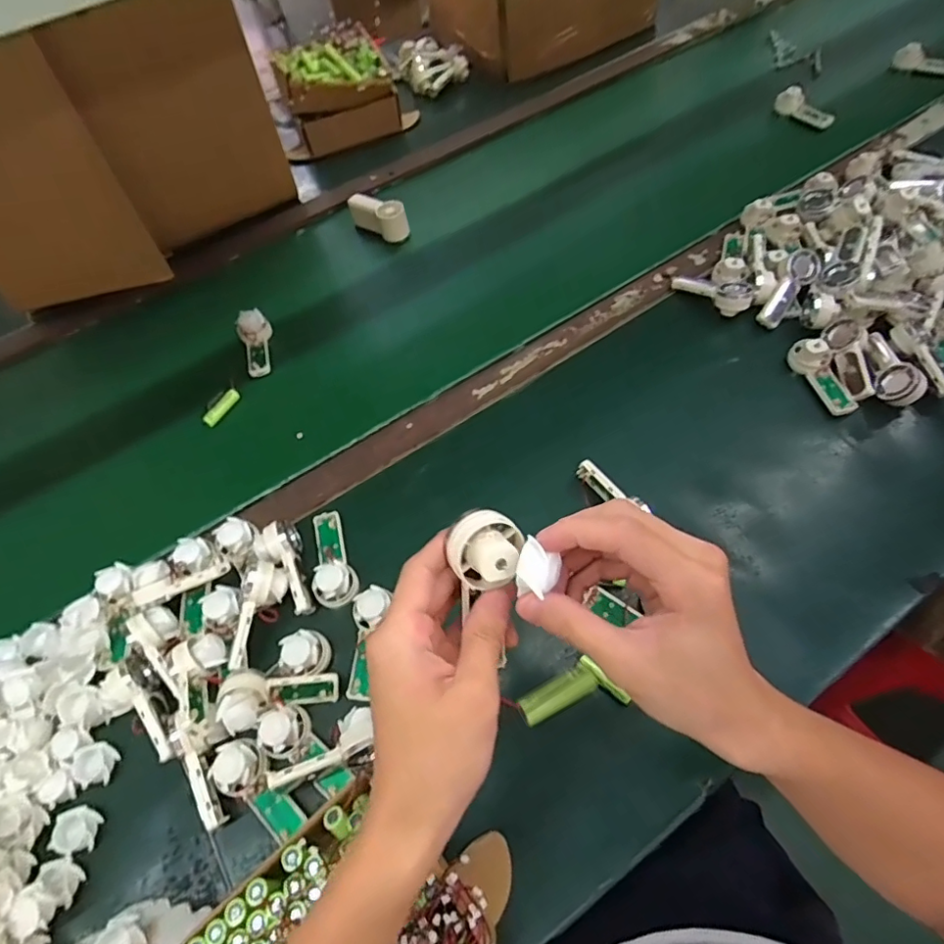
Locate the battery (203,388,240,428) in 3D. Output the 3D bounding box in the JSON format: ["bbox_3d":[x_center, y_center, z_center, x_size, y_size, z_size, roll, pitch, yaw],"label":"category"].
[{"bbox_3d":[-0.291,-0.075,0.636,0.011,0.014,0.051,28,65,19],"label":"battery"}]

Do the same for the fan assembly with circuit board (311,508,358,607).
[{"bbox_3d":[-0.136,0.079,0.512,0.039,0.025,0.092,-21,61,-7],"label":"fan assembly with circuit board"}]

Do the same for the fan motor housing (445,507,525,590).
[{"bbox_3d":[0.007,0.040,0.284,0.037,0.021,0.037,-2,59,3],"label":"fan motor housing"}]

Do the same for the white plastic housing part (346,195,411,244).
[{"bbox_3d":[-0.133,-0.364,0.778,0.098,0.044,0.039,23,64,17],"label":"white plastic housing part"}]

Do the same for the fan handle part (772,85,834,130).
[{"bbox_3d":[0.516,-0.558,0.842,0.019,0.046,0.104,-26,61,-11],"label":"fan handle part"}]

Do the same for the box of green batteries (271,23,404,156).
[{"bbox_3d":[-0.214,-0.616,0.888,0.175,0.110,0.134,-21,61,-7],"label":"box of green batteries"}]

